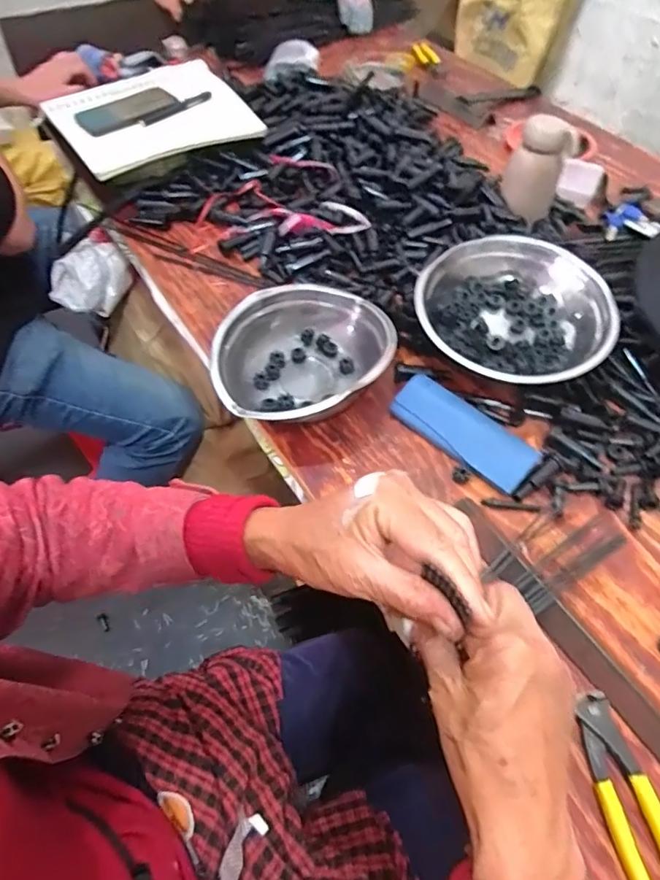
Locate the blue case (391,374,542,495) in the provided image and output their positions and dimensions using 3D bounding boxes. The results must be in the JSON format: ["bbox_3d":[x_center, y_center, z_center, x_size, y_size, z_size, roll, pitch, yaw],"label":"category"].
[{"bbox_3d":[0.147,-0.010,0.588,0.160,0.024,0.067,38,62,23],"label":"blue case"}]

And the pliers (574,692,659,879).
[{"bbox_3d":[0.221,0.276,0.391,0.039,0.015,0.161,-8,55,-7],"label":"pliers"}]

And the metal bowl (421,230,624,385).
[{"bbox_3d":[0.213,-0.147,0.641,0.217,0.093,0.217,1,54,-1],"label":"metal bowl"}]

